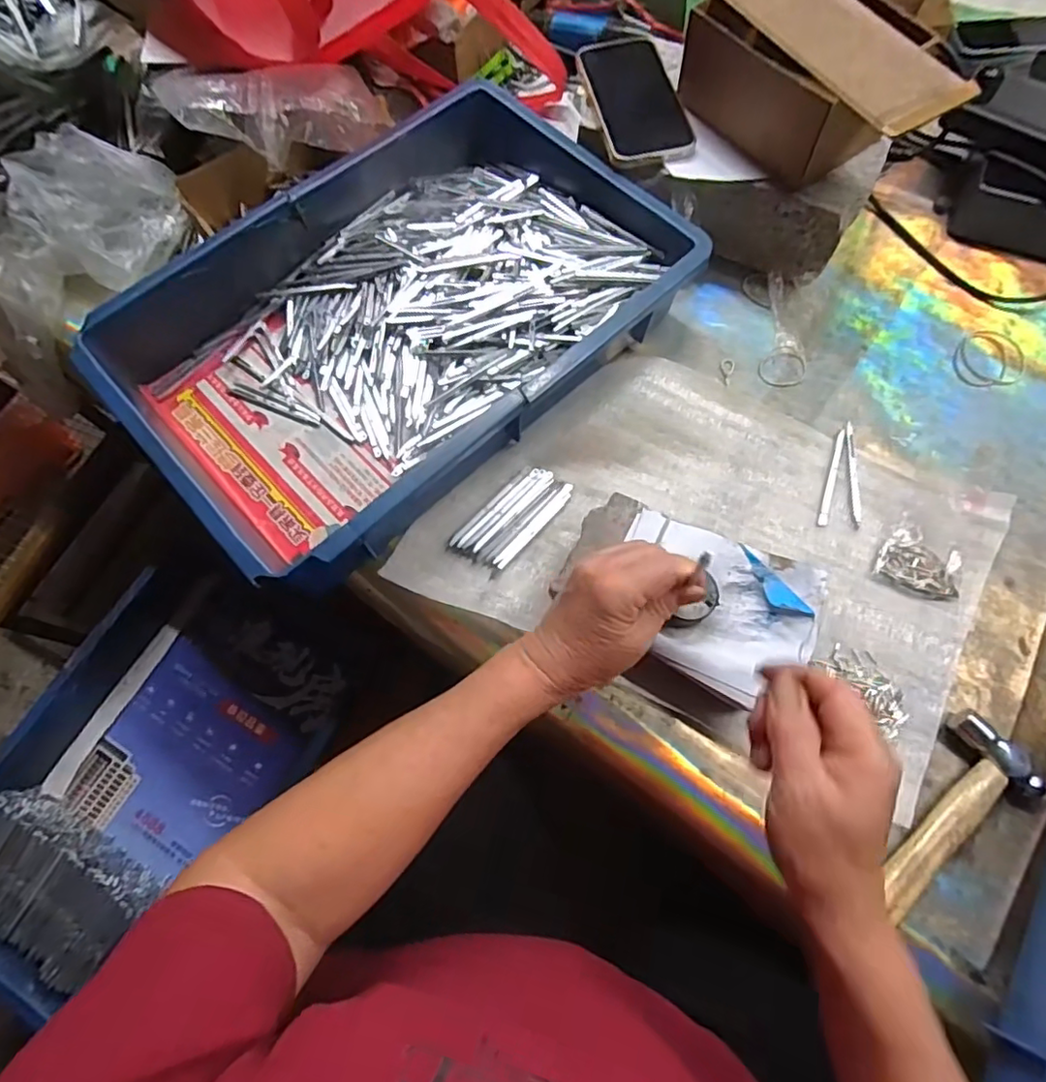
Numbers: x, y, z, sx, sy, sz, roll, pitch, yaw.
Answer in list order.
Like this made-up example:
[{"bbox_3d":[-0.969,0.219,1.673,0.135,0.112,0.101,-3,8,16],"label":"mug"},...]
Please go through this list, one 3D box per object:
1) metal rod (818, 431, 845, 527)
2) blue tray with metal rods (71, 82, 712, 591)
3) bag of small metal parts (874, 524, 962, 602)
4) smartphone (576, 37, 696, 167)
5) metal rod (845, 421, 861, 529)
[{"bbox_3d":[0.250,-0.052,0.480,0.006,0.004,0.089,18,70,9],"label":"metal rod"},{"bbox_3d":[-0.098,-0.183,0.497,0.431,0.079,0.285,-41,73,-13],"label":"blue tray with metal rods"},{"bbox_3d":[0.302,0.018,0.446,0.058,0.019,0.043,32,73,13],"label":"bag of small metal parts"},{"bbox_3d":[0.096,-0.396,0.529,0.074,0.016,0.151,-12,68,-3],"label":"smartphone"},{"bbox_3d":[0.268,-0.055,0.481,0.008,0.004,0.094,6,69,4],"label":"metal rod"}]

